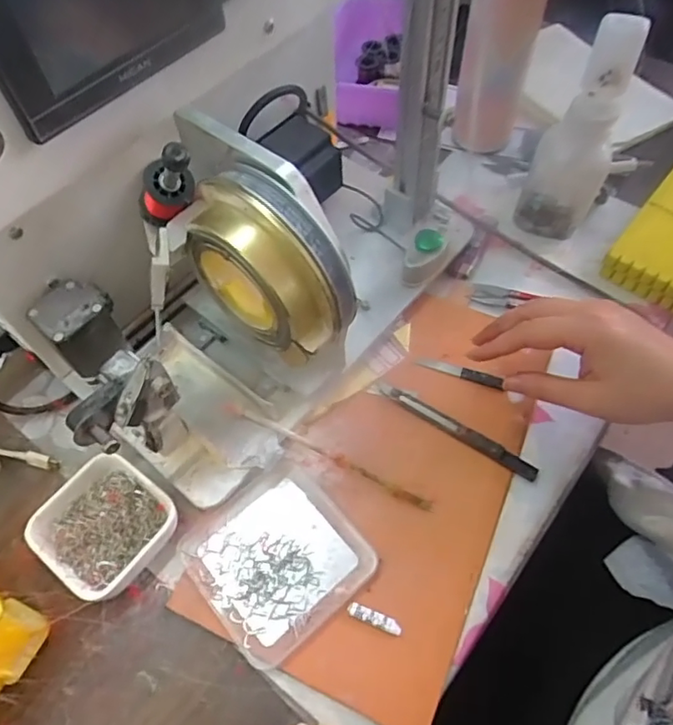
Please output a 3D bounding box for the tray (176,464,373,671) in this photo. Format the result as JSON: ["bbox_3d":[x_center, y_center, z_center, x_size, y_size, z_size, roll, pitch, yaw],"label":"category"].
[{"bbox_3d":[-0.043,0.134,0.397,0.109,0.015,0.109,-37,65,-18],"label":"tray"}]

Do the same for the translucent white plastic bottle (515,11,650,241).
[{"bbox_3d":[0.211,-0.202,0.488,0.063,0.181,0.077,20,62,13],"label":"translucent white plastic bottle"}]

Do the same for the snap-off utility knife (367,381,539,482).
[{"bbox_3d":[0.090,0.050,0.446,0.143,0.011,0.015,29,64,18],"label":"snap-off utility knife"}]

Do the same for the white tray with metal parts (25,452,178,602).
[{"bbox_3d":[-0.164,0.117,0.403,0.083,0.024,0.081,32,65,19],"label":"white tray with metal parts"}]

